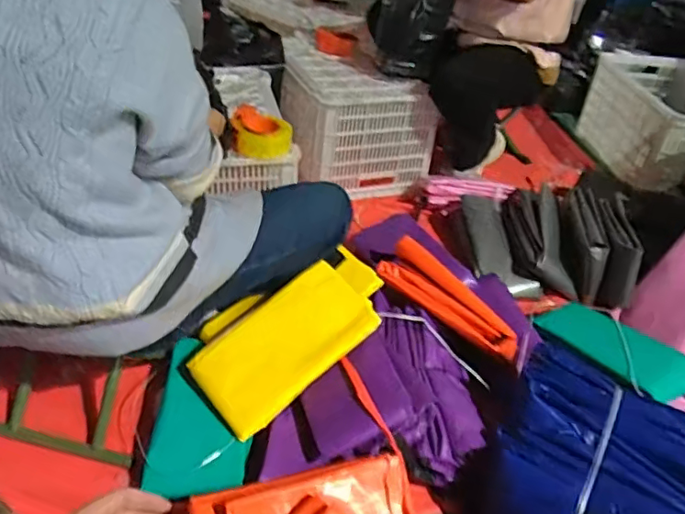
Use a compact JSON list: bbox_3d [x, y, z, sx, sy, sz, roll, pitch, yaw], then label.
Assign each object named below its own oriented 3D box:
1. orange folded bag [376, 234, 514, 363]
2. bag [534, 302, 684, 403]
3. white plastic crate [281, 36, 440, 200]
[{"bbox_3d":[0.209,0.079,1.085,0.305,0.083,0.079,32,44,28],"label":"orange folded bag"},{"bbox_3d":[0.569,0.186,1.181,0.180,0.037,0.338,-9,24,-20],"label":"bag"},{"bbox_3d":[0.043,-0.431,1.766,0.413,0.301,0.381,-8,41,-18],"label":"white plastic crate"}]

